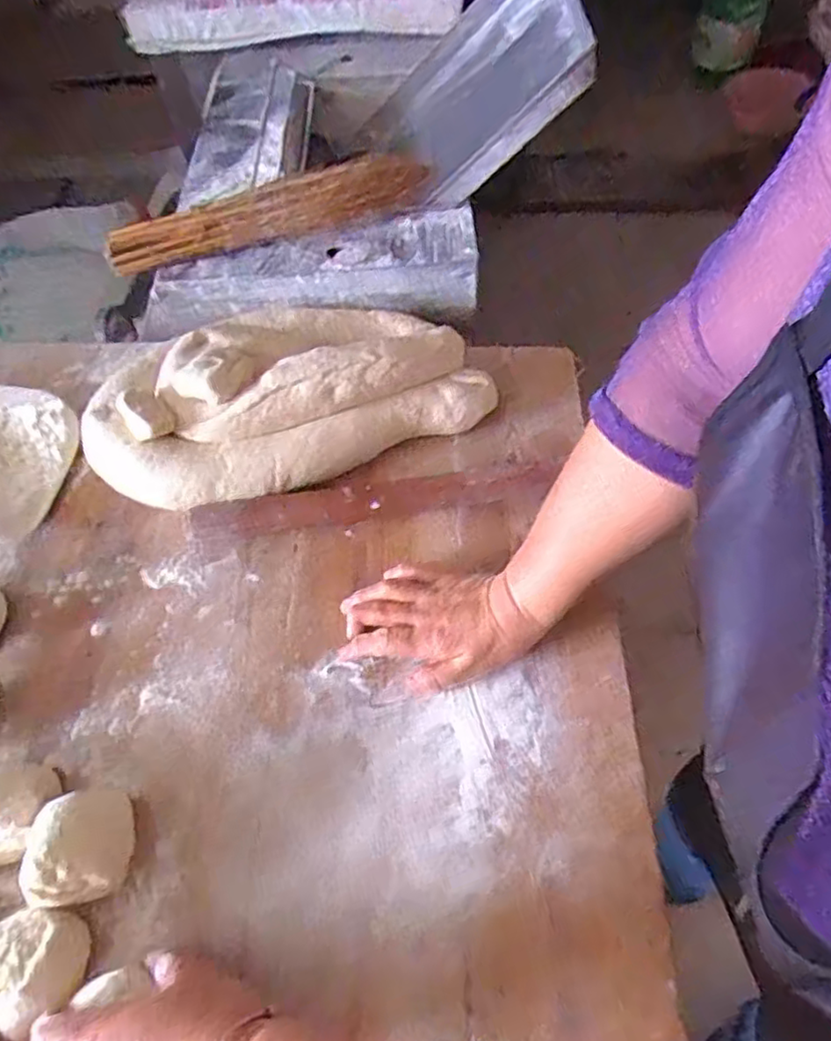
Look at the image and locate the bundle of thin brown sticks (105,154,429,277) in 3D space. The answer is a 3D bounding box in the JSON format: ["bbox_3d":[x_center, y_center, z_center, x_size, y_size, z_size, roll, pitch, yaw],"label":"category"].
[{"bbox_3d":[-0.154,-0.327,0.704,0.334,0.053,0.038,-20,59,-10],"label":"bundle of thin brown sticks"}]

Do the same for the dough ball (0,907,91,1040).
[{"bbox_3d":[-0.235,0.276,0.409,0.061,0.041,0.063,-1,57,2],"label":"dough ball"}]

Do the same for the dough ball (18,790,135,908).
[{"bbox_3d":[-0.219,0.216,0.442,0.055,0.058,0.071,-5,57,0],"label":"dough ball"}]

